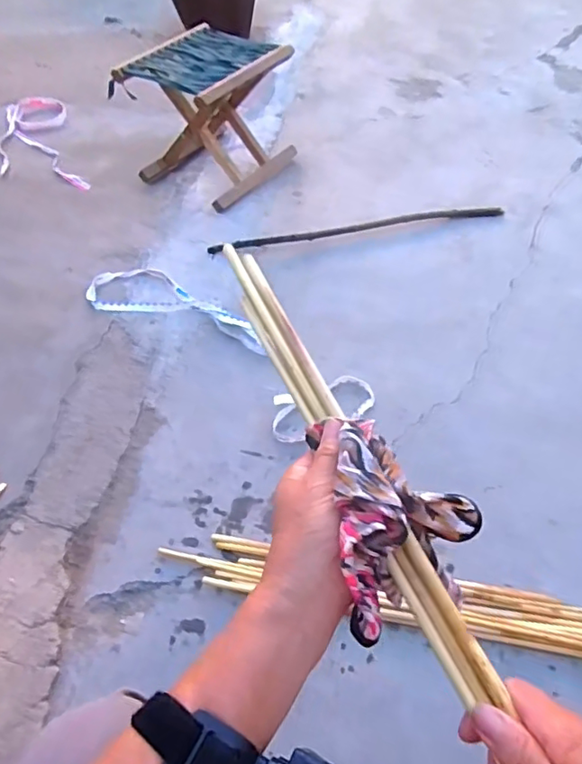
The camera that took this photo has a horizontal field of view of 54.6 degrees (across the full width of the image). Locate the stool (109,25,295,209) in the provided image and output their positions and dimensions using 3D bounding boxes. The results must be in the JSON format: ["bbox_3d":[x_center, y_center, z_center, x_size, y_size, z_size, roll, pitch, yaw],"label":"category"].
[{"bbox_3d":[-0.186,-0.627,1.357,0.281,0.294,0.290,29,60,22],"label":"stool"}]

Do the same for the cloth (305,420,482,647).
[{"bbox_3d":[0.066,0.081,0.355,0.096,0.074,0.132,-11,54,-3],"label":"cloth"}]

